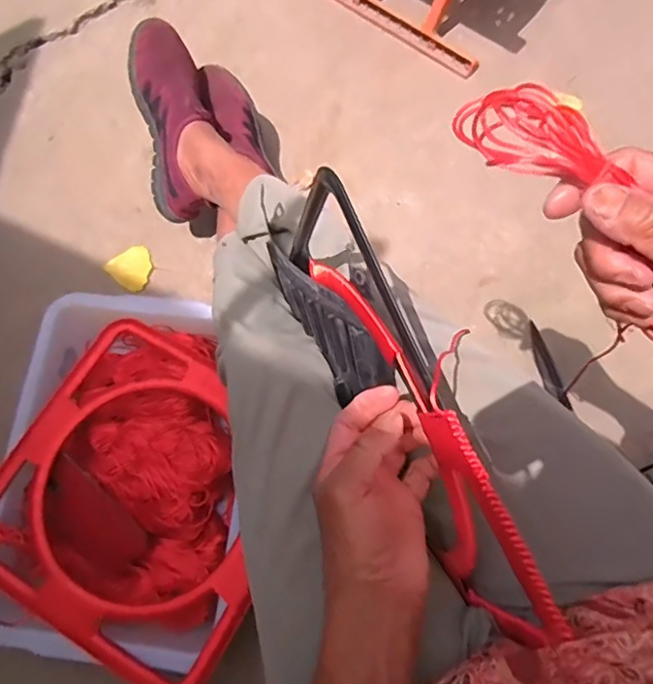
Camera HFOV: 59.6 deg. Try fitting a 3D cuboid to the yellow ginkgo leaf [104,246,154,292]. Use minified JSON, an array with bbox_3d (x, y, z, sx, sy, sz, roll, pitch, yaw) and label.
[{"bbox_3d":[-0.283,-0.109,0.846,0.063,0.020,0.061,0,74,2],"label":"yellow ginkgo leaf"}]

